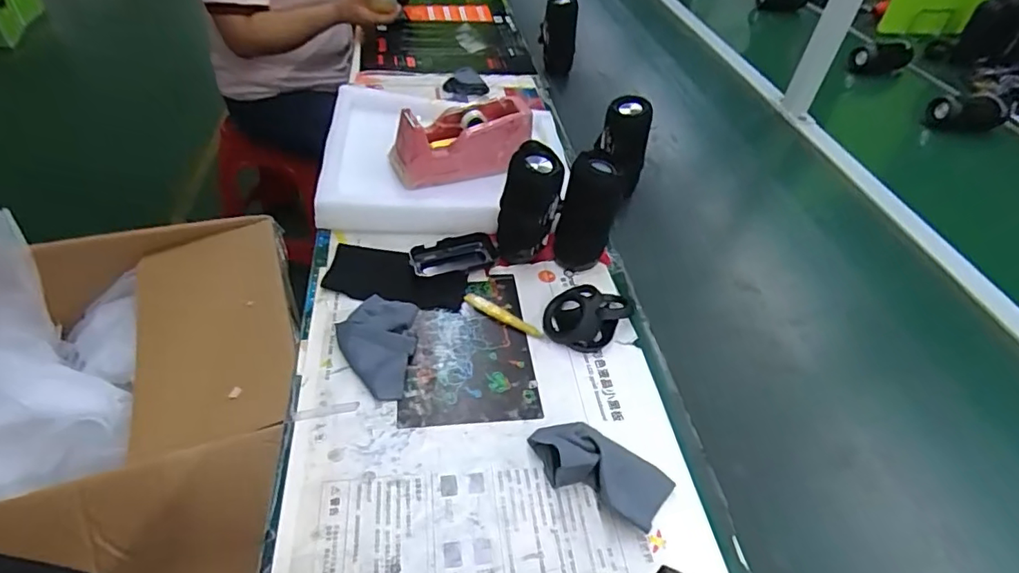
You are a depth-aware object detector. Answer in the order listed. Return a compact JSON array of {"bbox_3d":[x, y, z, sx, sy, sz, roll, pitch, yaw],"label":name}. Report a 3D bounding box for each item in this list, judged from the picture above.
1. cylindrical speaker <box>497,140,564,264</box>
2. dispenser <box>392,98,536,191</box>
[{"bbox_3d":[0.024,-0.094,0.665,0.068,0.150,0.056,10,44,4],"label":"cylindrical speaker"},{"bbox_3d":[-0.068,-0.210,0.781,0.199,0.088,0.070,-14,48,-20],"label":"dispenser"}]

